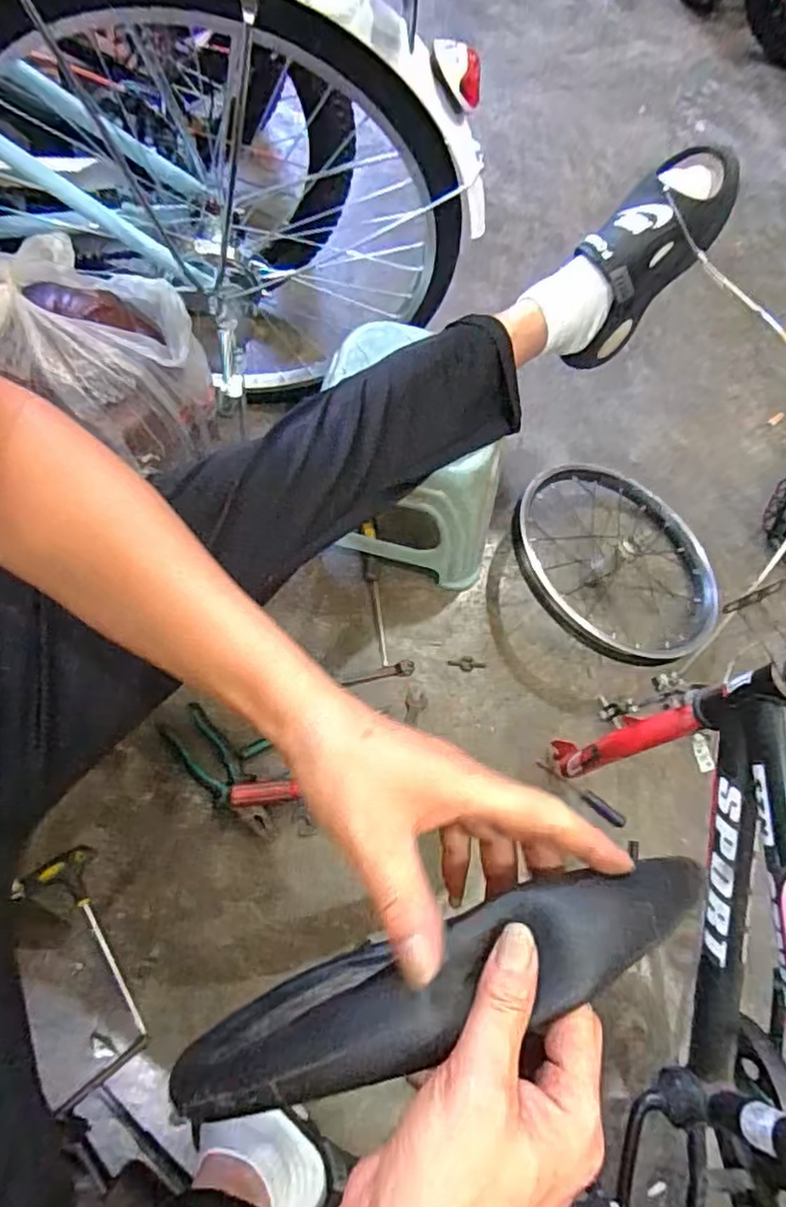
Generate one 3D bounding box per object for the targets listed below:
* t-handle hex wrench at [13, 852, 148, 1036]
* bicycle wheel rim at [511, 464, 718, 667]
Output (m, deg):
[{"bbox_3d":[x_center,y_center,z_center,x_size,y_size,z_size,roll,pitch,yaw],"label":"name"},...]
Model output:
[{"bbox_3d":[-0.340,0.395,0.717,0.097,0.034,0.245,-19,70,-12],"label":"t-handle hex wrench"},{"bbox_3d":[0.314,-0.069,0.947,0.306,0.072,0.316,28,55,1],"label":"bicycle wheel rim"}]

